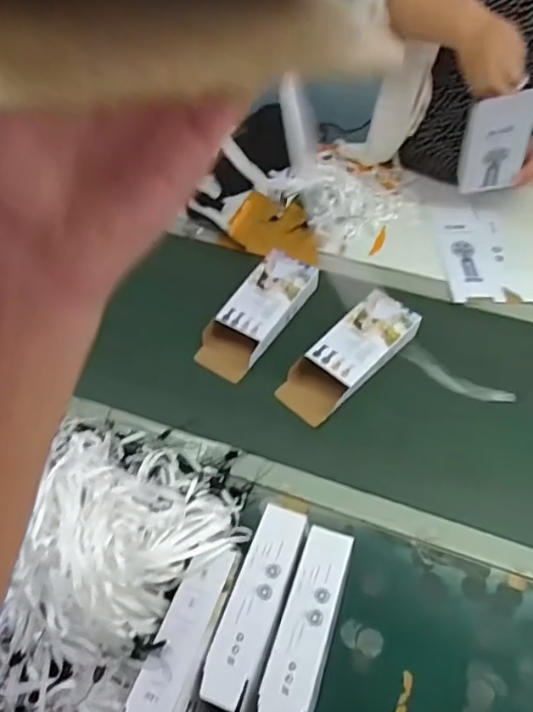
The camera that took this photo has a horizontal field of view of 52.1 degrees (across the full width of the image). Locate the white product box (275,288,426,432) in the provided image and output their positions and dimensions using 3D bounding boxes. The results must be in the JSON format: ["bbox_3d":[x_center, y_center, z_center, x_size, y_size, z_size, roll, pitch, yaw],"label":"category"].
[{"bbox_3d":[0.136,0.000,0.887,0.252,0.055,0.101,-39,63,-22],"label":"white product box"}]

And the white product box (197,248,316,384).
[{"bbox_3d":[-0.013,-0.073,0.950,0.101,0.055,0.249,28,61,20],"label":"white product box"}]

